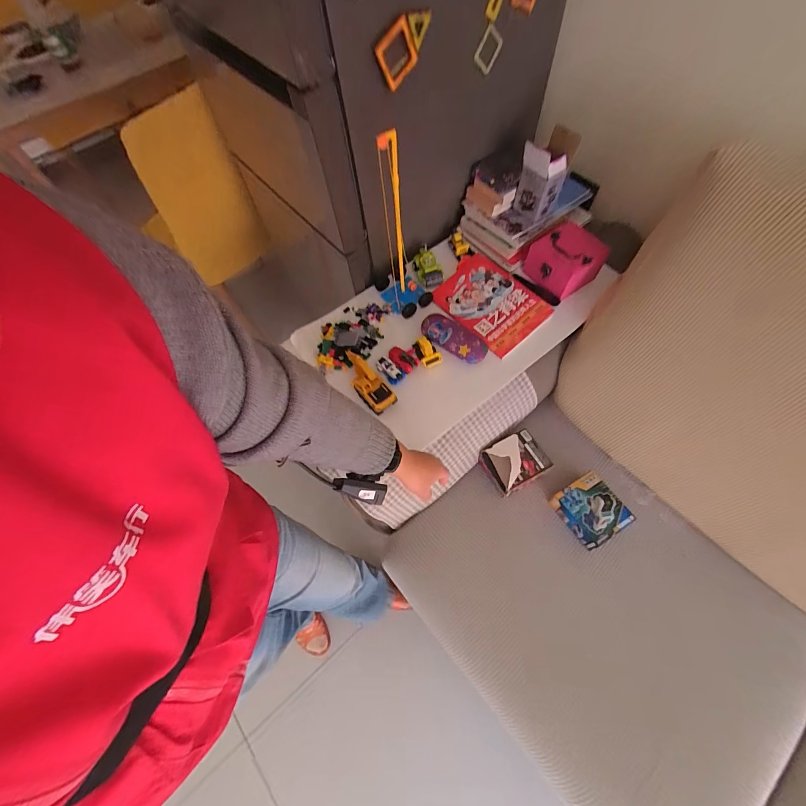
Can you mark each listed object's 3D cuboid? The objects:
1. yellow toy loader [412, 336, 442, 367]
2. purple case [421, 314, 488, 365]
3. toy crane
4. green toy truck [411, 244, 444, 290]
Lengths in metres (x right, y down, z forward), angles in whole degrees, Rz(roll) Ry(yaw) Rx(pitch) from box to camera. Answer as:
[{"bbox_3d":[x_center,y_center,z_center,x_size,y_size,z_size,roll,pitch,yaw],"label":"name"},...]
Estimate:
[{"bbox_3d":[0.052,-0.112,0.761,0.041,0.027,0.072,-19,63,-7],"label":"yellow toy loader"},{"bbox_3d":[0.111,-0.142,0.768,0.149,0.029,0.069,33,69,18],"label":"purple case"},{"bbox_3d":[-0.005,-0.342,0.694,0.106,0.355,0.134,-17,63,-6],"label":"toy crane"},{"bbox_3d":[0.062,-0.323,0.843,0.059,0.042,0.082,-18,63,-6],"label":"green toy truck"}]

